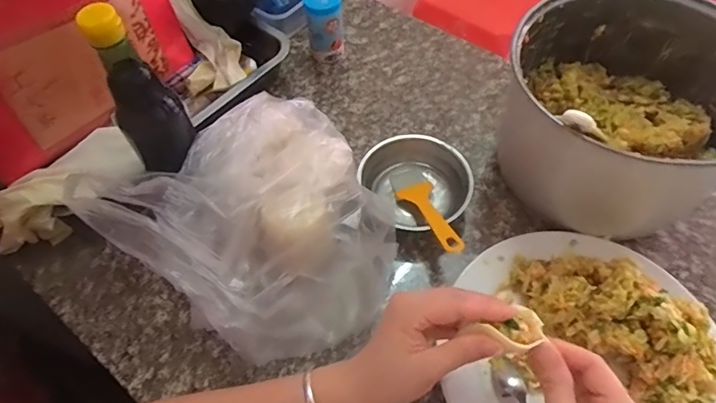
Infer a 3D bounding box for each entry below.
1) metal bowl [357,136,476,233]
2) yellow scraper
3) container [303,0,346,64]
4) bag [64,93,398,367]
[{"bbox_3d":[0.065,-0.018,0.535,0.104,0.045,0.122,-27,60,-15],"label":"metal bowl"},{"bbox_3d":[0.073,0.008,0.503,0.039,0.015,0.137,-15,33,-8],"label":"yellow scraper"},{"bbox_3d":[-0.042,-0.235,0.648,0.047,0.089,0.052,-7,57,-3],"label":"container"},{"bbox_3d":[-0.095,0.019,0.474,0.233,0.108,0.257,-40,64,-22],"label":"bag"}]

